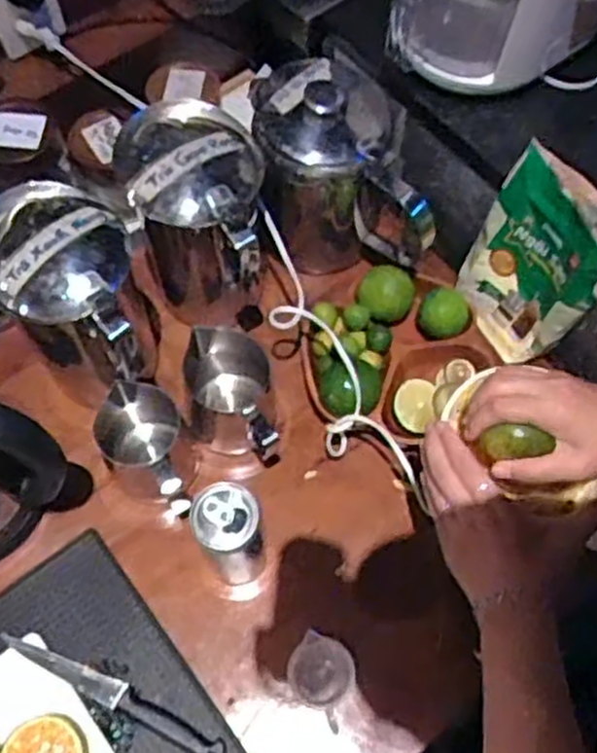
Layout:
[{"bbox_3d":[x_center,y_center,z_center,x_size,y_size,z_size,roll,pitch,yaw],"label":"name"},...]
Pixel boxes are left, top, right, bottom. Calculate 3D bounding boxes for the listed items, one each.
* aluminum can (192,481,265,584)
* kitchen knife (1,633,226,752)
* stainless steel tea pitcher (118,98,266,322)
[{"bbox_3d":[-0.055,0.139,0.655,0.055,0.141,0.059,0,64,-1],"label":"aluminum can"},{"bbox_3d":[-0.160,0.273,0.658,0.211,0.013,0.022,24,66,10],"label":"kitchen knife"},{"bbox_3d":[-0.094,-0.140,0.742,0.121,0.216,0.139,-12,65,-7],"label":"stainless steel tea pitcher"}]

